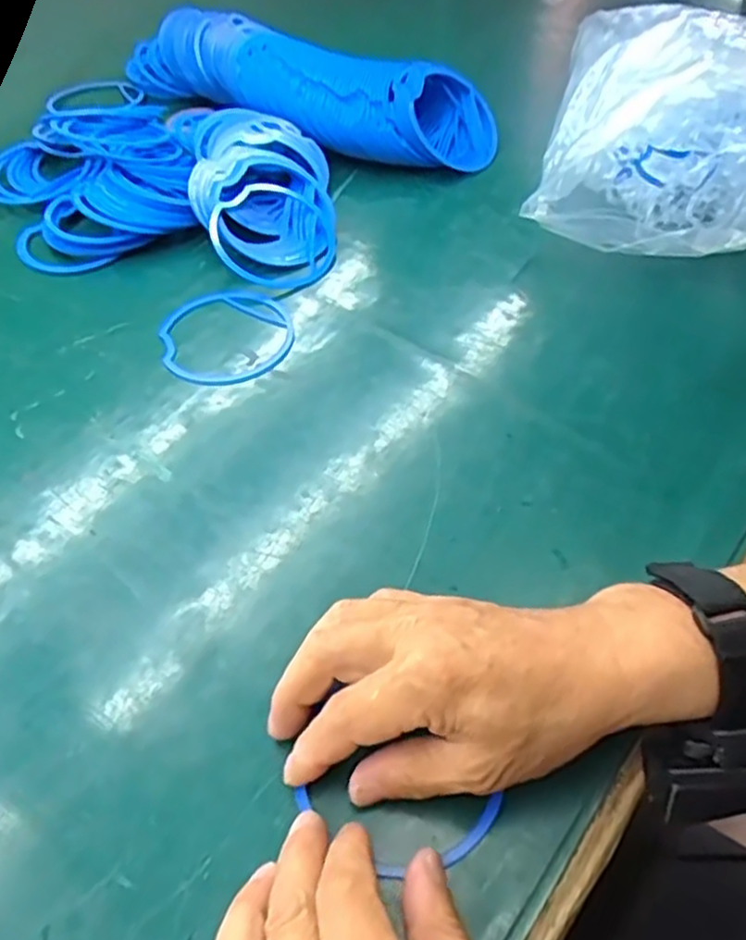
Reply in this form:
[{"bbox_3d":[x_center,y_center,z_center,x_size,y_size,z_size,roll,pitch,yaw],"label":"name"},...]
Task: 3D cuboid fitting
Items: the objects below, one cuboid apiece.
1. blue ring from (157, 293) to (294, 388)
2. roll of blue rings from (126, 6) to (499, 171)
[{"bbox_3d":[-0.102,-0.092,0.515,0.091,0.005,0.097,-1,51,1],"label":"blue ring"},{"bbox_3d":[-0.072,-0.354,0.682,0.382,0.068,0.116,23,55,19],"label":"roll of blue rings"}]

